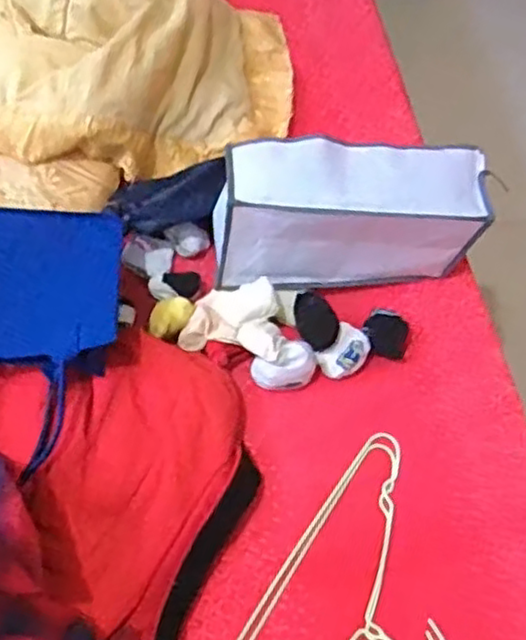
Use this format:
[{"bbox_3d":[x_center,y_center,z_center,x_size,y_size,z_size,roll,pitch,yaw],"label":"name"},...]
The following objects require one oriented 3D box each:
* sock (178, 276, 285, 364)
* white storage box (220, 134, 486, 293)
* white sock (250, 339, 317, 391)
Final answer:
[{"bbox_3d":[-0.035,-0.005,0.924,0.128,0.034,0.108,12,64,1],"label":"sock"},{"bbox_3d":[0.115,-0.142,0.948,0.362,0.168,0.140,-5,65,-7],"label":"white storage box"},{"bbox_3d":[0.027,0.061,0.924,0.080,0.053,0.061,-27,71,-19],"label":"white sock"}]

